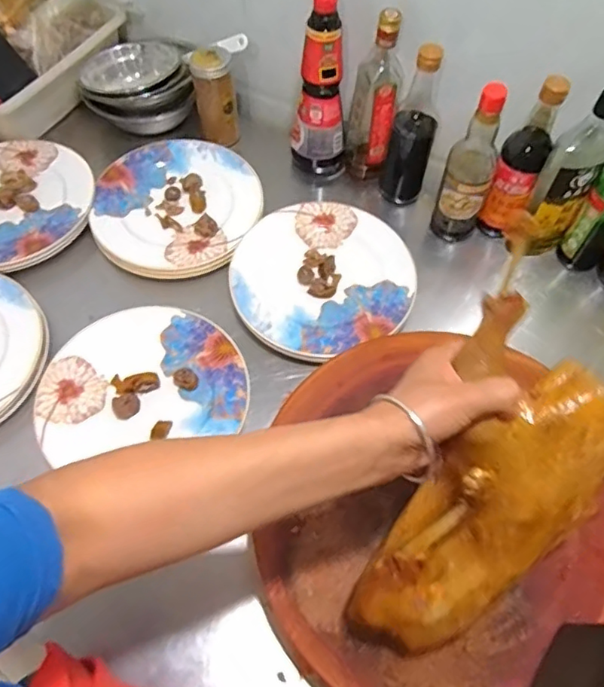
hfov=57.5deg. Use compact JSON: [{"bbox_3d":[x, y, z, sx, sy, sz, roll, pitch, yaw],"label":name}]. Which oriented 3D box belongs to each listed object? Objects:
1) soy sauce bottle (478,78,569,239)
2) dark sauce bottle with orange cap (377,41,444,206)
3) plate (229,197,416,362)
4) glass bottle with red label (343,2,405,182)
[{"bbox_3d":[0.295,-0.237,0.754,0.055,0.245,0.053,17,60,9],"label":"soy sauce bottle"},{"bbox_3d":[0.158,-0.311,0.799,0.064,0.246,0.058,8,59,4],"label":"dark sauce bottle with orange cap"},{"bbox_3d":[0.026,-0.099,0.775,0.244,0.018,0.247,0,59,0],"label":"plate"},{"bbox_3d":[0.103,-0.350,0.806,0.070,0.245,0.048,8,59,4],"label":"glass bottle with red label"}]

